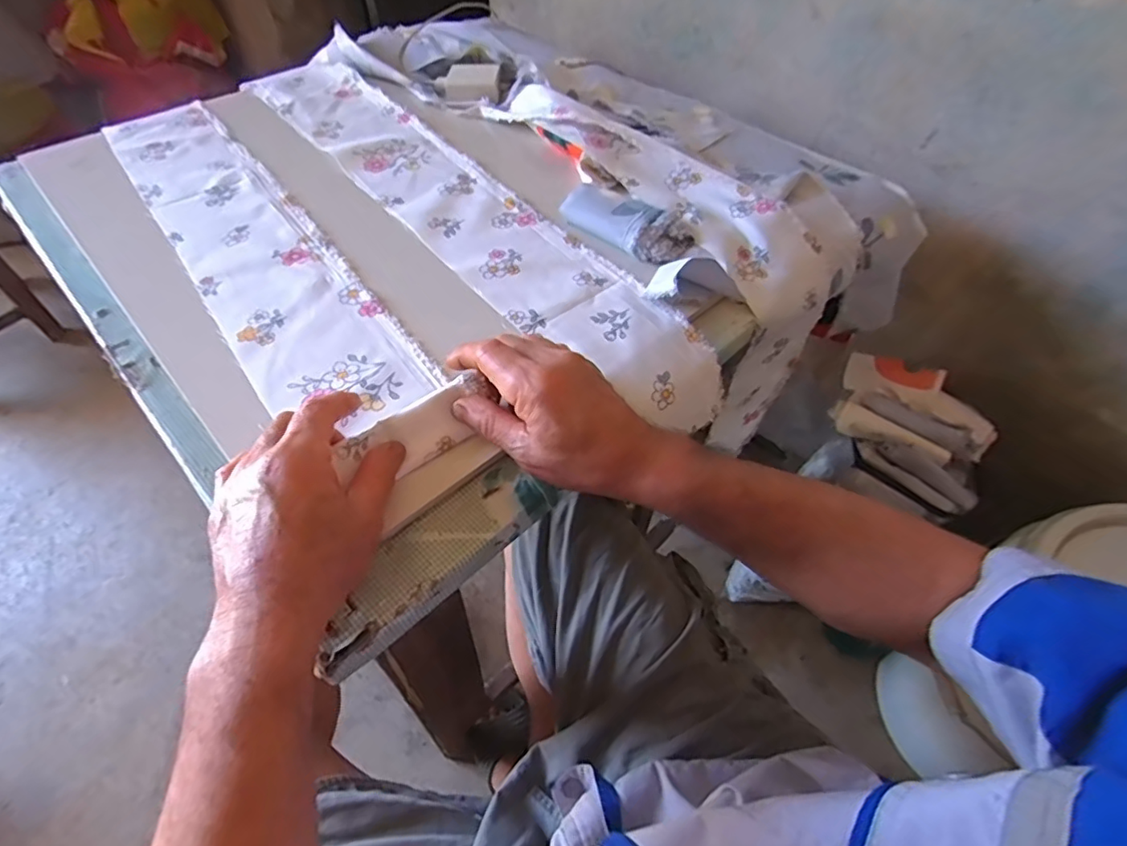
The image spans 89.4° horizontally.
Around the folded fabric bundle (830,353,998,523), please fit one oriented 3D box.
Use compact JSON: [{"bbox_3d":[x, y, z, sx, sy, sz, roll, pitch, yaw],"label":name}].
[{"bbox_3d":[0.441,0.012,0.730,0.203,0.066,0.145,39,61,24],"label":"folded fabric bundle"}]

